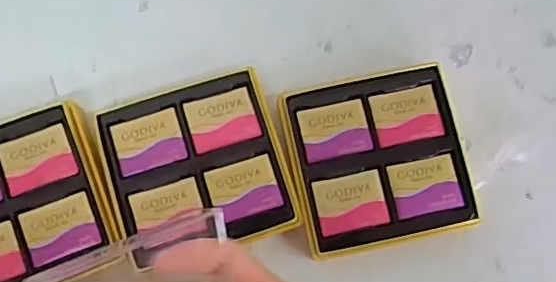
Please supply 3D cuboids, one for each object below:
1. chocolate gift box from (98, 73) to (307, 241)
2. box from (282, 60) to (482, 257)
[{"bbox_3d":[-0.046,0.017,0.347,0.095,0.033,0.093,-16,82,-3],"label":"chocolate gift box"},{"bbox_3d":[0.057,0.012,0.347,0.095,0.031,0.095,-12,82,-3],"label":"box"}]

